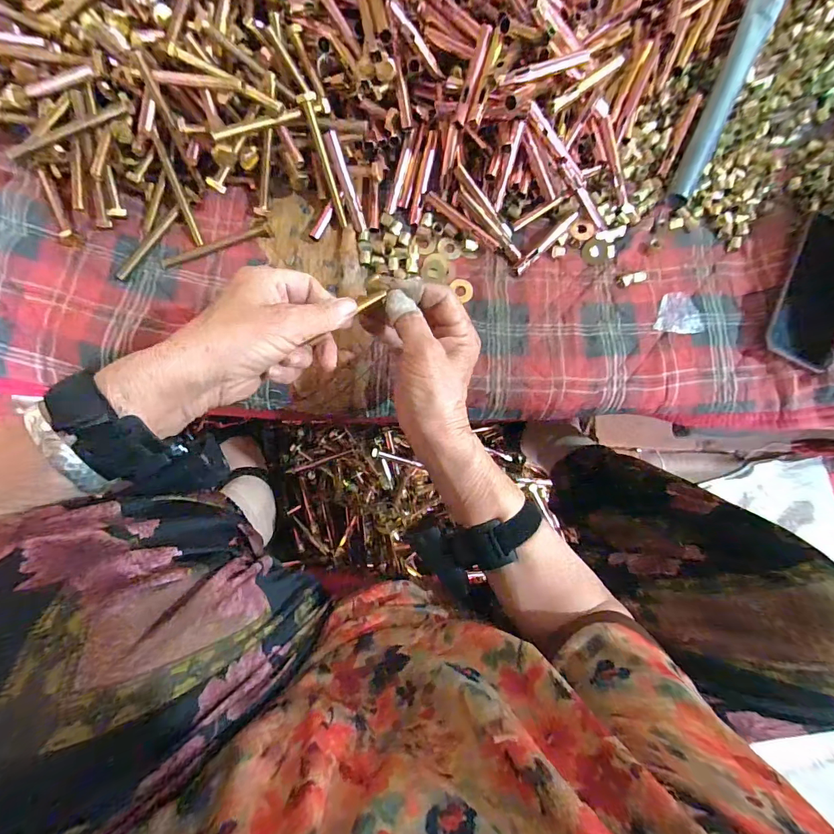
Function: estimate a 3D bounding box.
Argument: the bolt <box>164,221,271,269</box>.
[{"bbox_3d":[-0.189,-0.163,0.390,0.105,0.012,0.012,-21,87,-7],"label":"bolt"}]

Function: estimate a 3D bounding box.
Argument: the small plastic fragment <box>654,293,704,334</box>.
[{"bbox_3d":[0.274,-0.108,0.429,0.048,0.005,0.040,7,84,-5],"label":"small plastic fragment"}]

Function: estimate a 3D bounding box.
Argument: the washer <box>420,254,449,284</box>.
[{"bbox_3d":[0.017,-0.149,0.412,0.028,0.004,0.028,-11,86,-7],"label":"washer"}]

